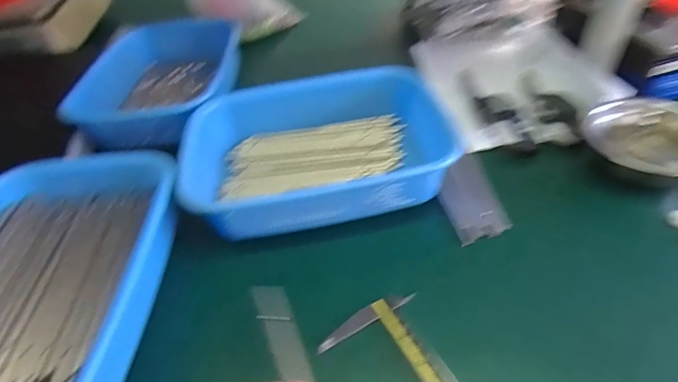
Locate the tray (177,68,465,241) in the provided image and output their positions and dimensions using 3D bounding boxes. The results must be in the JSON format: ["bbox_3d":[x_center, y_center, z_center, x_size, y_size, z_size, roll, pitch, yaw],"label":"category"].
[{"bbox_3d":[-0.036,-0.056,0.468,0.271,0.071,0.195,-13,44,-7],"label":"tray"}]

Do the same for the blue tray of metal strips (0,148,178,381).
[{"bbox_3d":[-0.256,0.082,0.341,0.196,0.062,0.287,-3,44,4],"label":"blue tray of metal strips"}]

